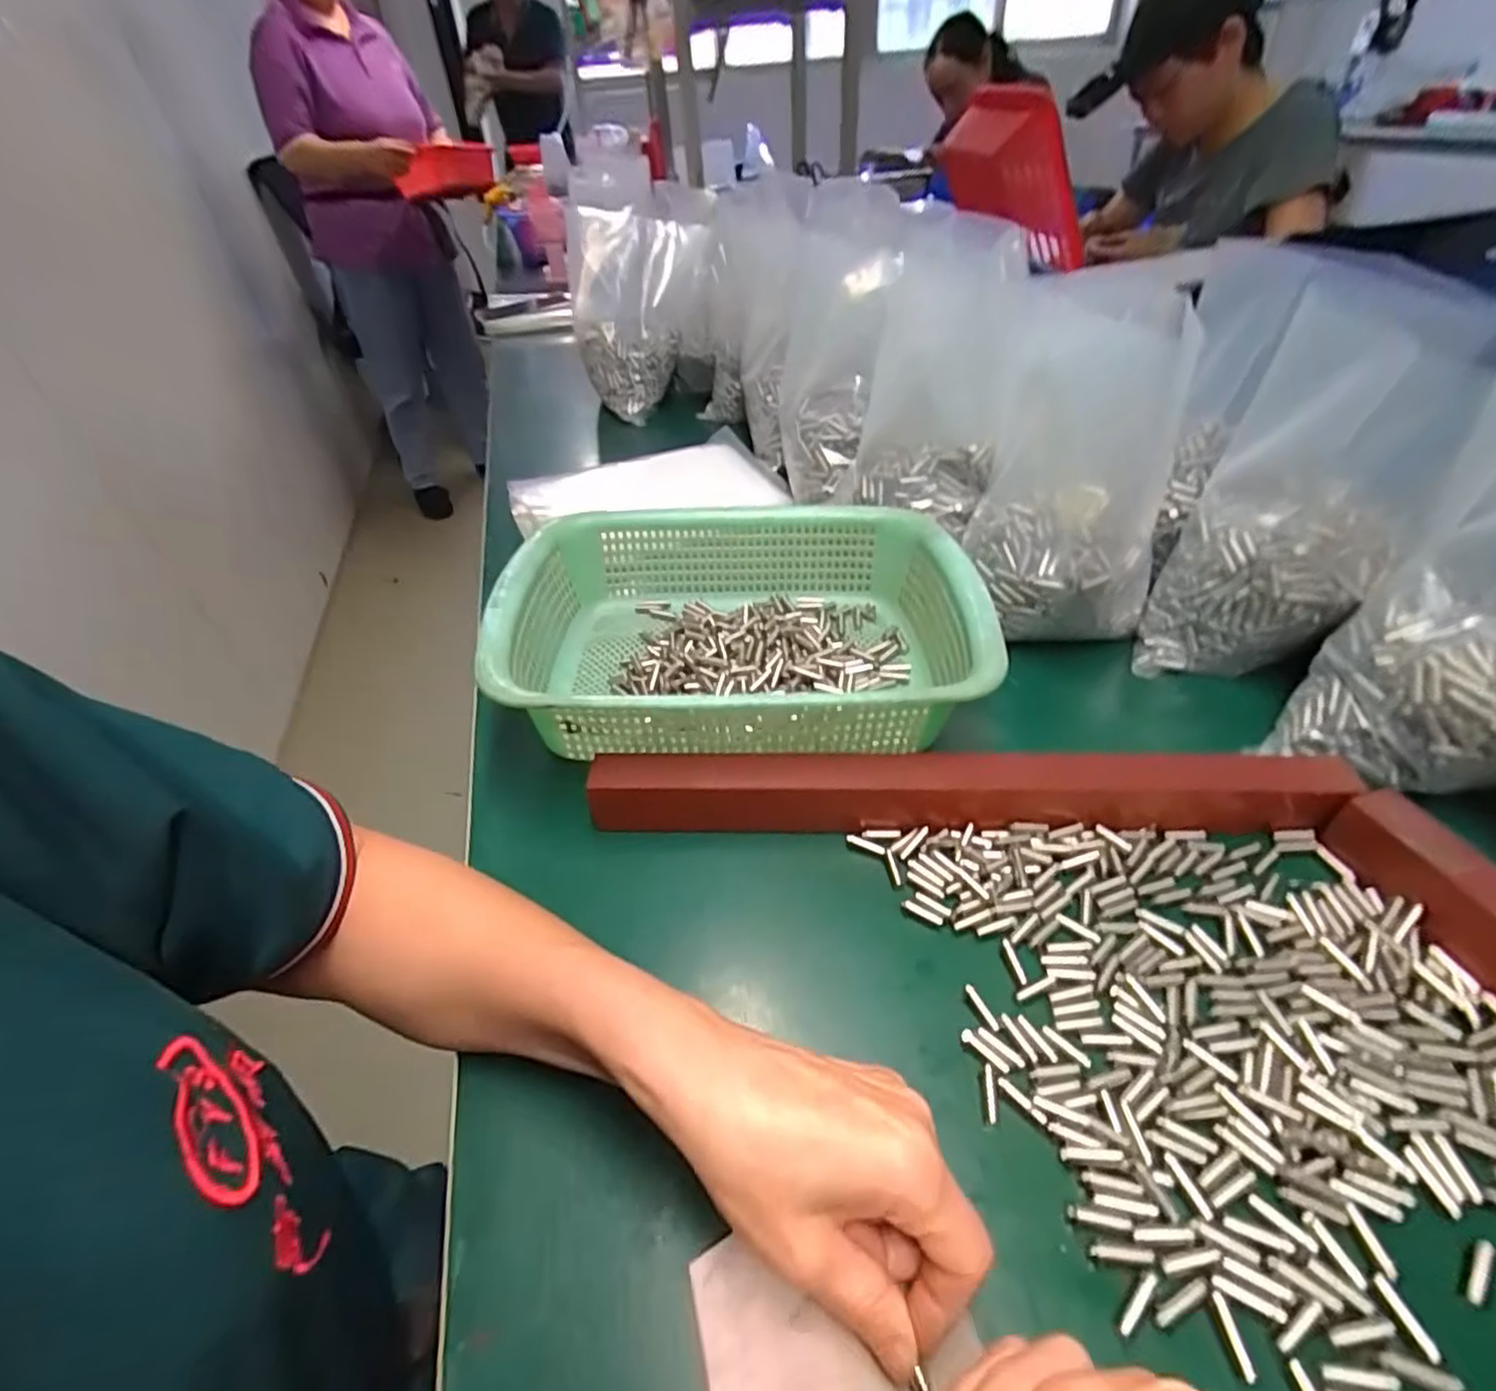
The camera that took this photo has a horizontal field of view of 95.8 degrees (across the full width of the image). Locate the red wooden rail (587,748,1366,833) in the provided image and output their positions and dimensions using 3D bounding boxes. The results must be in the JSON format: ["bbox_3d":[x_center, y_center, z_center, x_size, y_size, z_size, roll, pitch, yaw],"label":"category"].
[{"bbox_3d":[0.110,0.051,0.366,0.383,0.042,0.028,-1,42,5],"label":"red wooden rail"}]

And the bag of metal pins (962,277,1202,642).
[{"bbox_3d":[0.224,-0.153,0.459,0.124,0.194,0.138,13,45,19],"label":"bag of metal pins"}]

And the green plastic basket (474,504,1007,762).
[{"bbox_3d":[-0.005,-0.047,0.448,0.288,0.088,0.219,-5,42,0],"label":"green plastic basket"}]

